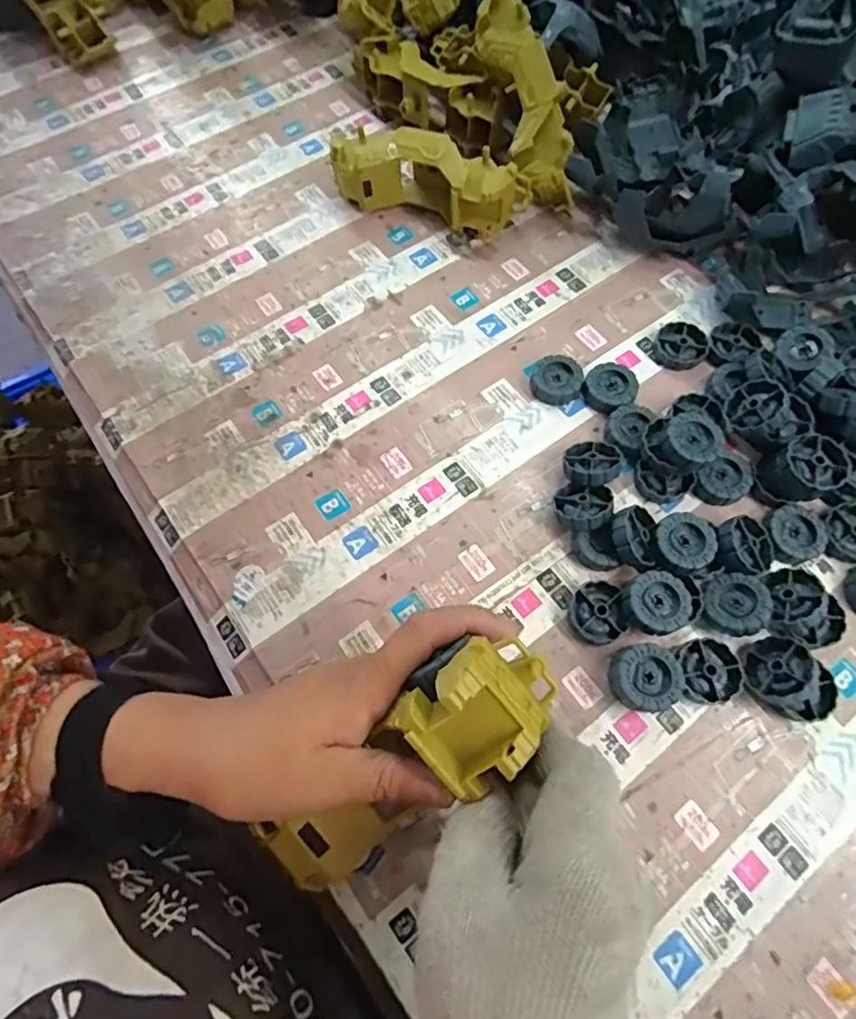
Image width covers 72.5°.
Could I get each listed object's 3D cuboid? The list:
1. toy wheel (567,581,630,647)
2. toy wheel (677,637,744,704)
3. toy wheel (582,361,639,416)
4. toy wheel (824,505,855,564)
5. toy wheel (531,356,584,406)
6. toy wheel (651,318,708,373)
[{"bbox_3d":[0.107,0.067,0.373,0.033,0.011,0.038,-12,67,-4],"label":"toy wheel"},{"bbox_3d":[0.172,0.099,0.359,0.034,0.013,0.037,-1,66,1],"label":"toy wheel"},{"bbox_3d":[0.136,-0.090,0.435,0.037,0.015,0.038,-1,66,1],"label":"toy wheel"},{"bbox_3d":[0.282,0.017,0.389,0.041,0.010,0.037,-20,68,-7],"label":"toy wheel"},{"bbox_3d":[0.098,-0.096,0.441,0.037,0.013,0.038,-1,66,1],"label":"toy wheel"},{"bbox_3d":[0.193,-0.125,0.449,0.038,0.012,0.041,-1,66,1],"label":"toy wheel"}]

